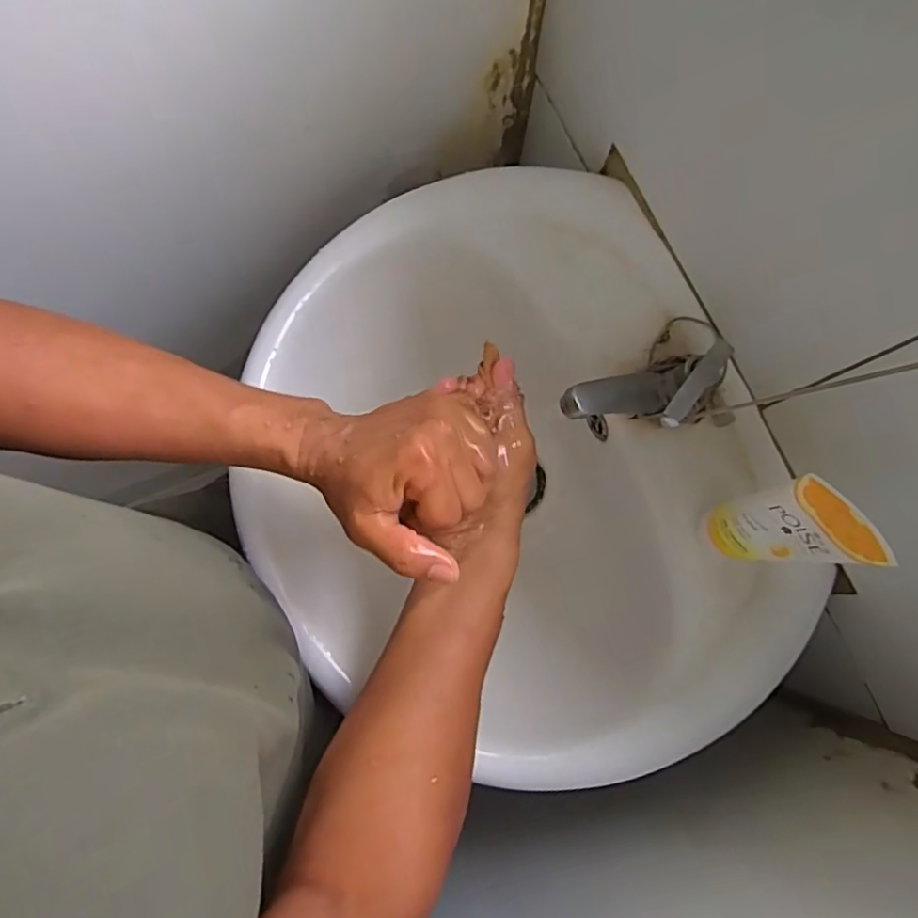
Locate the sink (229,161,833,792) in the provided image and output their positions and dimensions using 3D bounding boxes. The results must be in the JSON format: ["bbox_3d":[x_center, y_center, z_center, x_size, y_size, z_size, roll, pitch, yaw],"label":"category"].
[{"bbox_3d":[0.022,0.025,0.515,0.355,0.155,0.465,-25,80,-6],"label":"sink"}]

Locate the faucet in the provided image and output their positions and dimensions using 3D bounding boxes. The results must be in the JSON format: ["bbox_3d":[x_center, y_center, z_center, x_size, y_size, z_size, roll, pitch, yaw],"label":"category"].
[{"bbox_3d":[0.131,-0.042,0.432,0.118,0.062,0.054,-14,80,-4],"label":"faucet"}]

